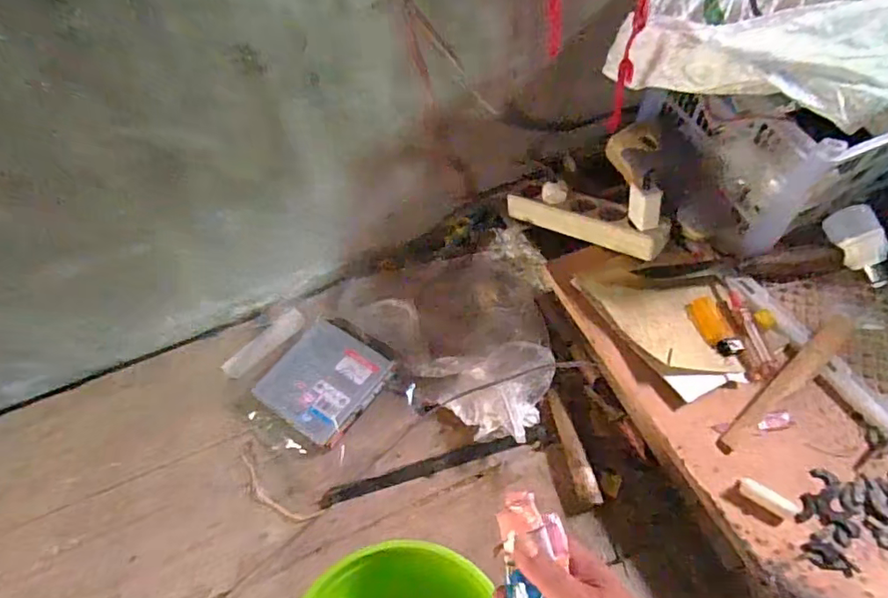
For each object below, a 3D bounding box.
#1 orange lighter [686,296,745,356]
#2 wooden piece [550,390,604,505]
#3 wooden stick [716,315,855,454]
[{"bbox_3d":[0.317,0.031,0.650,0.034,0.009,0.079,-15,54,-2],"label":"orange lighter"},{"bbox_3d":[0.151,0.171,0.646,0.022,0.014,0.133,-14,54,-1],"label":"wooden piece"},{"bbox_3d":[0.377,0.089,0.603,0.237,0.006,0.029,-37,58,-17],"label":"wooden stick"}]

